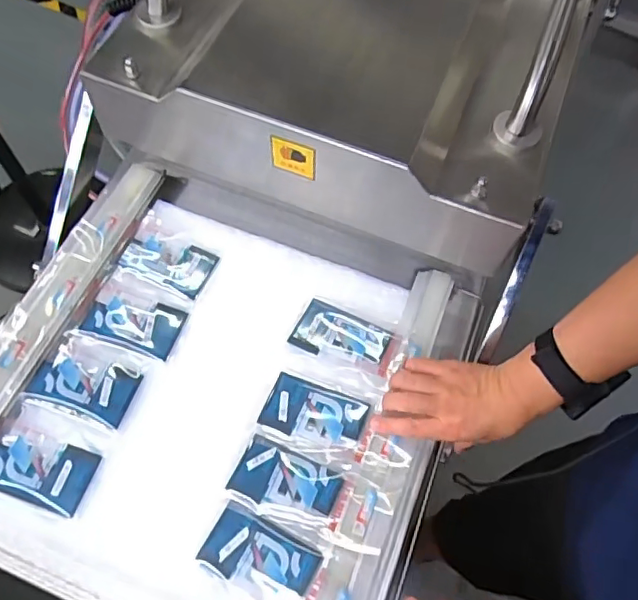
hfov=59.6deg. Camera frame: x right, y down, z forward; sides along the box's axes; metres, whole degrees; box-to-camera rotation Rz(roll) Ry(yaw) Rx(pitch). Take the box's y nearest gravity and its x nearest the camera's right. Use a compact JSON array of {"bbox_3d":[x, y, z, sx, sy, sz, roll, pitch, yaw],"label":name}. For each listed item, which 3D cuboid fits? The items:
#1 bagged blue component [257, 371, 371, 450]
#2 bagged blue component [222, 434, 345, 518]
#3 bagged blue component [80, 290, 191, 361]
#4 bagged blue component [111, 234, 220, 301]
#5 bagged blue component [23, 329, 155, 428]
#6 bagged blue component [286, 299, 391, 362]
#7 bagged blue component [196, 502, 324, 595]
[{"bbox_3d":[-0.005,0.116,0.578,0.102,0.012,0.062,20,63,7],"label":"bagged blue component"},{"bbox_3d":[-0.030,0.177,0.554,0.105,0.009,0.057,20,63,7],"label":"bagged blue component"},{"bbox_3d":[-0.208,0.023,0.626,0.099,0.011,0.060,17,63,5],"label":"bagged blue component"},{"bbox_3d":[-0.179,-0.044,0.660,0.103,0.010,0.074,17,63,5],"label":"bagged blue component"},{"bbox_3d":[-0.239,0.077,0.587,0.096,0.015,0.080,18,63,6],"label":"bagged blue component"},{"bbox_3d":[0.024,0.040,0.624,0.101,0.014,0.061,26,64,10],"label":"bagged blue component"},{"bbox_3d":[-0.055,0.239,0.520,0.103,0.010,0.058,27,64,10],"label":"bagged blue component"}]

